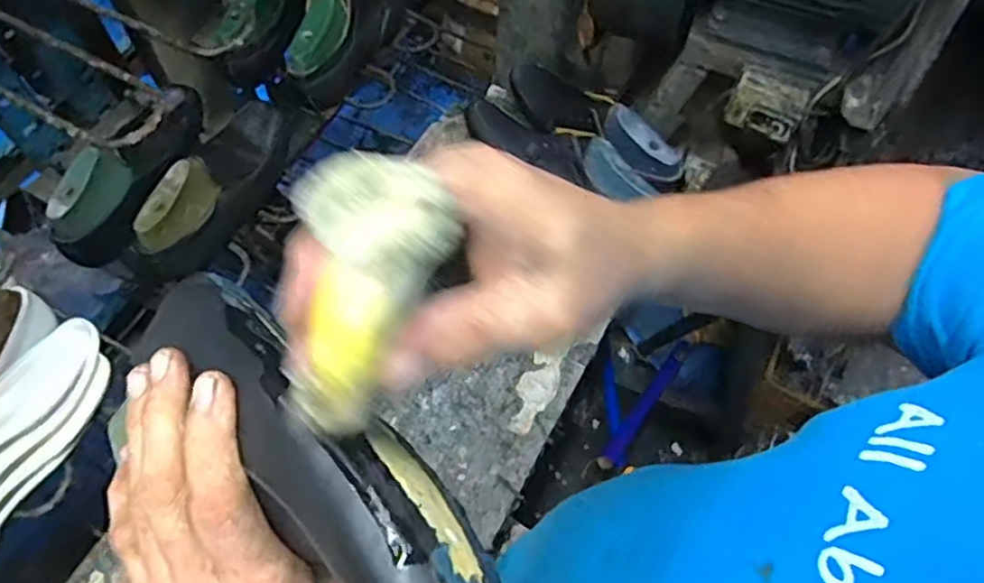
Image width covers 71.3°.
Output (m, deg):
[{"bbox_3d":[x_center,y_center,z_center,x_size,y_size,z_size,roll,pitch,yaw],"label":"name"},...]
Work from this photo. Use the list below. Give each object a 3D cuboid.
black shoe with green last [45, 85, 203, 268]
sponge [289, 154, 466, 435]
[{"bbox_3d":[-0.418,-0.151,0.806,0.077,0.090,0.252,15,63,5],"label":"black shoe with green last"},{"bbox_3d":[-0.045,0.004,0.213,0.046,0.093,0.022,28,27,12],"label":"sponge"}]

